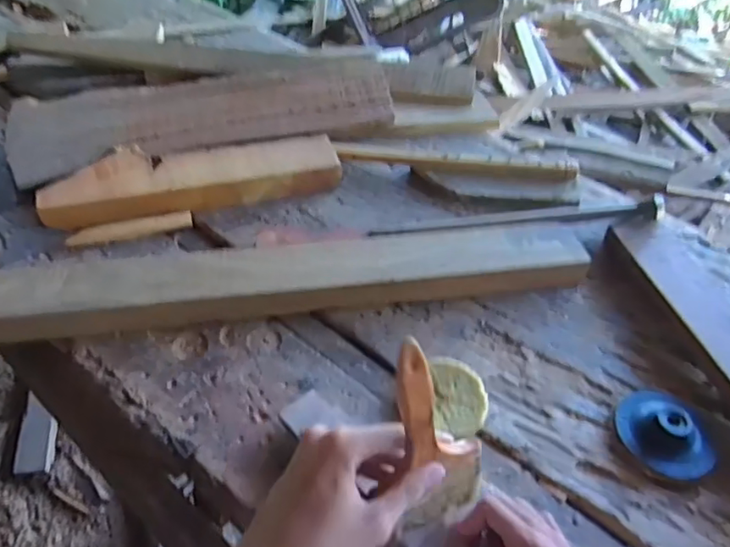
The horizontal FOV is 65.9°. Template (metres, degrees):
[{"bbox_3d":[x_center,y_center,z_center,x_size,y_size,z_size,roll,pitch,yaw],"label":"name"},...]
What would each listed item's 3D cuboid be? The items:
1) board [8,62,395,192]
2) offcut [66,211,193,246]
[{"bbox_3d":[-0.211,-0.221,0.795,0.516,0.029,0.183,-12,49,-15],"label":"board"},{"bbox_3d":[-0.278,-0.053,0.674,0.138,0.022,0.007,-12,12,-16],"label":"offcut"}]

